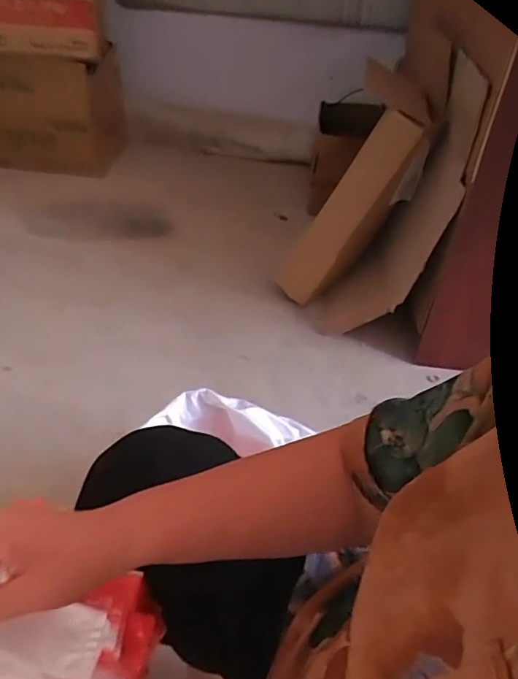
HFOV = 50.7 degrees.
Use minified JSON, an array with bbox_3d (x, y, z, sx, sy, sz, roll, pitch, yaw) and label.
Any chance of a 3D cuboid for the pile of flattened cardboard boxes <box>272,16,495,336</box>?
[{"bbox_3d":[0.299,-0.344,1.399,0.408,0.645,0.218,25,44,23],"label":"pile of flattened cardboard boxes"}]

